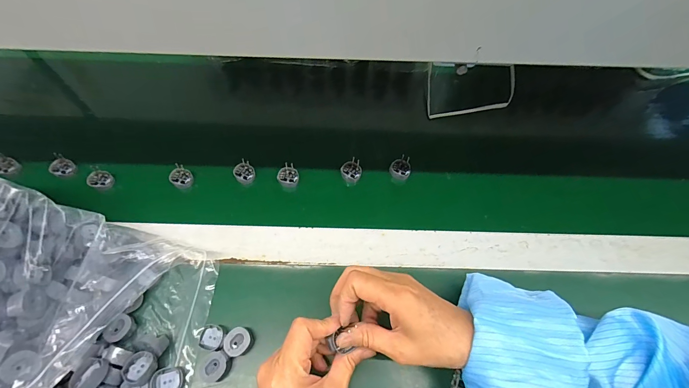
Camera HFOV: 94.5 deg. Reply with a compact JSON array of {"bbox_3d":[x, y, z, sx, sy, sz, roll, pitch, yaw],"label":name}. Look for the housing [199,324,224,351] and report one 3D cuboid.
[{"bbox_3d":[-0.139,0.151,0.335,0.027,0.010,0.024,6,62,2],"label":"housing"}]

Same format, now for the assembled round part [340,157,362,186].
[{"bbox_3d":[0.009,-0.030,0.460,0.028,0.039,0.024,4,62,0],"label":"assembled round part"}]

